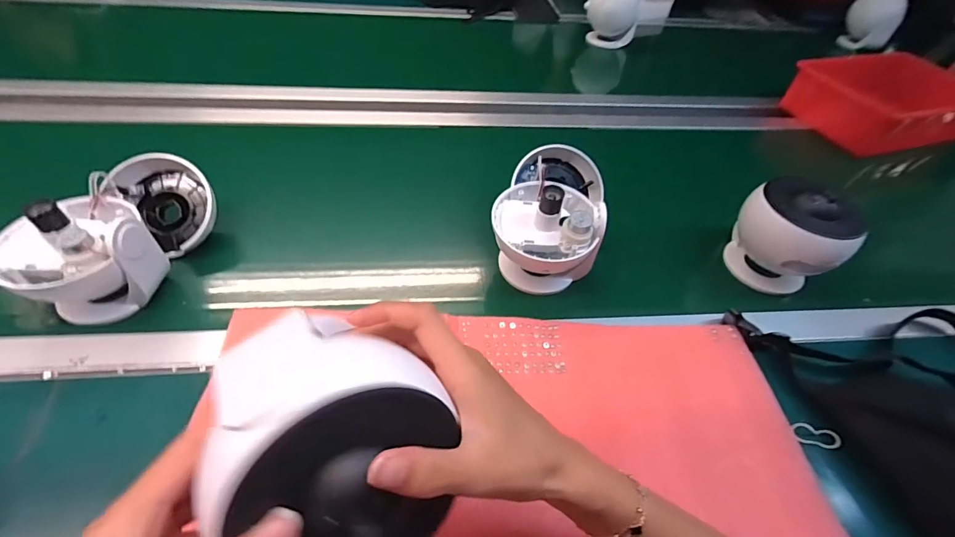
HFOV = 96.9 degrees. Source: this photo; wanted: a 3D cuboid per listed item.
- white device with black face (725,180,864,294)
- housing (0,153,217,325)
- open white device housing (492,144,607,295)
[{"bbox_3d":[0.377,-0.037,0.512,0.129,0.114,0.112,-29,57,-28],"label":"white device with black face"},{"bbox_3d":[-0.372,-0.038,0.447,0.117,0.109,0.194,23,50,14],"label":"housing"},{"bbox_3d":[0.090,-0.071,0.523,0.118,0.122,0.205,15,48,7],"label":"open white device housing"}]

